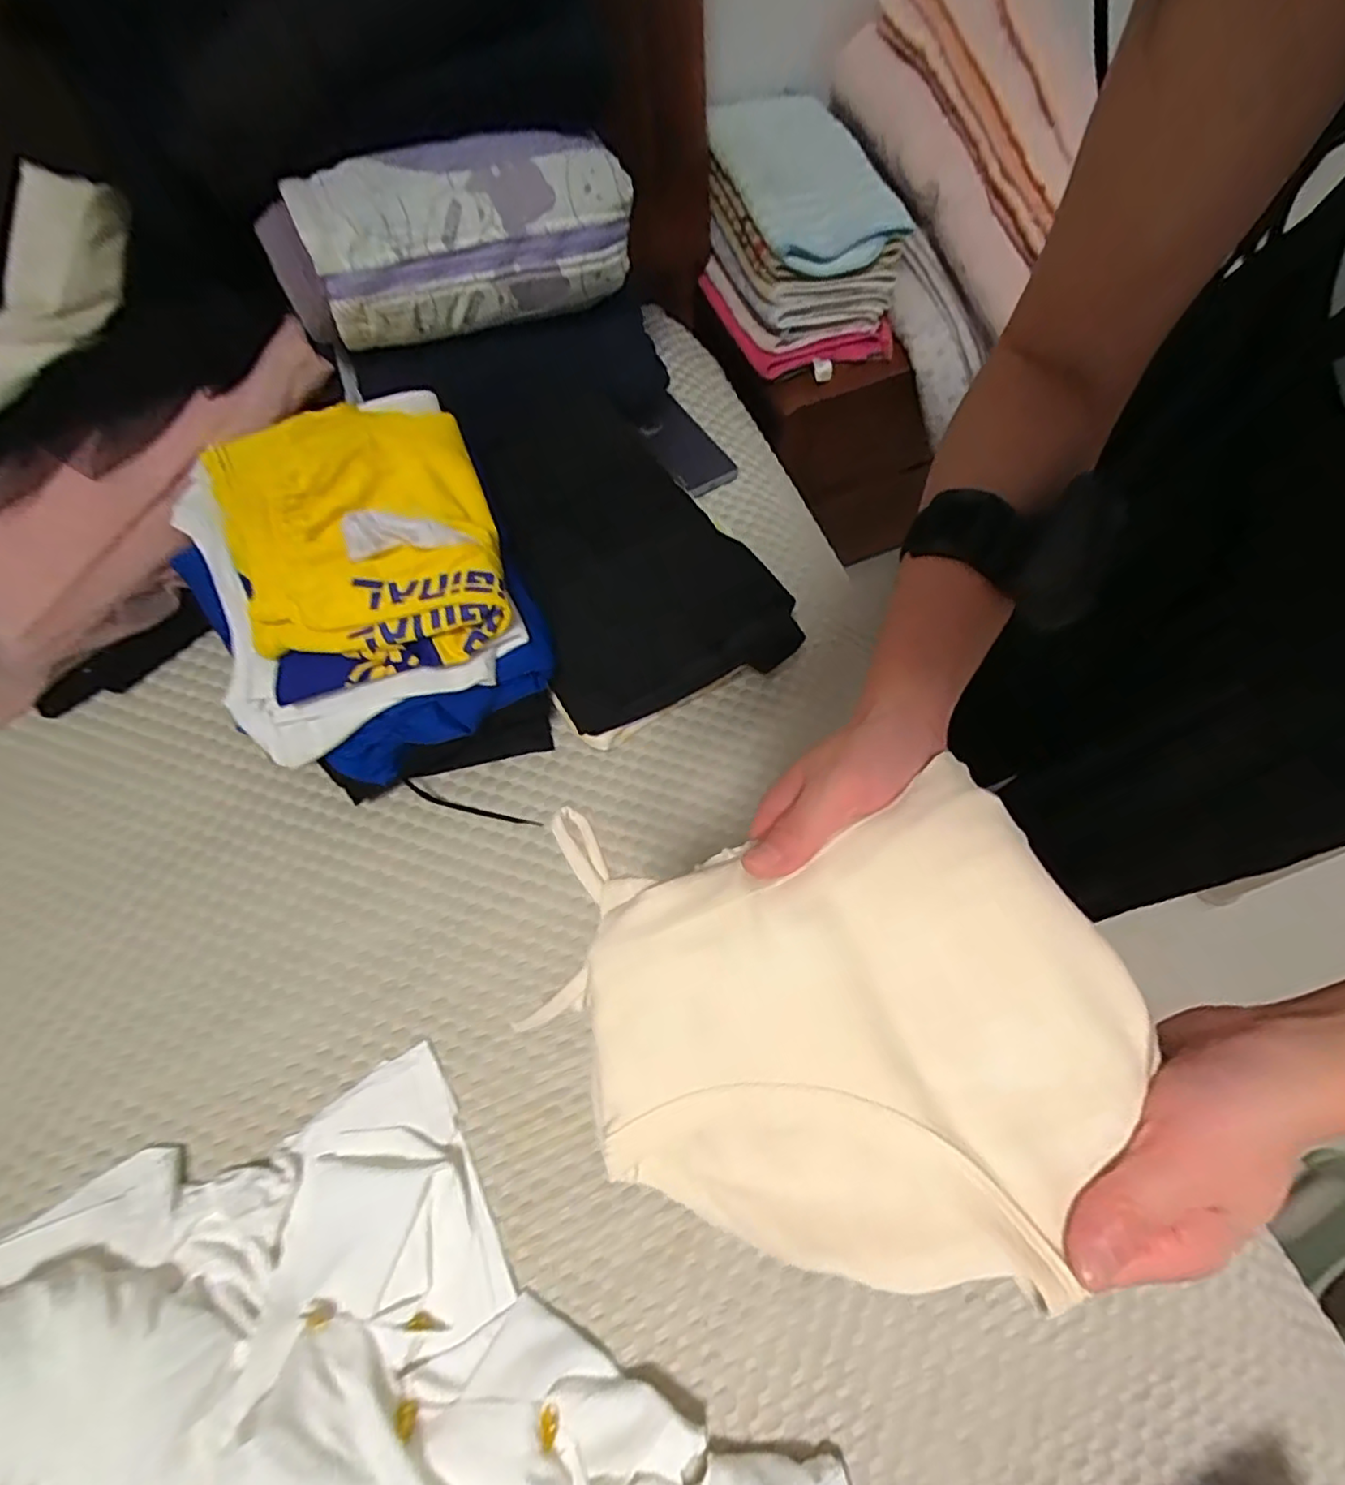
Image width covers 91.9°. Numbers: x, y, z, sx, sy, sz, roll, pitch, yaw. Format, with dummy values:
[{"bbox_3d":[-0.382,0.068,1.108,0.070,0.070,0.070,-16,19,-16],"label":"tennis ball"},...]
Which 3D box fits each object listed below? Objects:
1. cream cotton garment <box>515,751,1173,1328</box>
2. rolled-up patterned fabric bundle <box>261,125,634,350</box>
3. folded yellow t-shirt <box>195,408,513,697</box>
[{"bbox_3d":[0.070,0.106,0.256,0.208,0.045,0.180,-10,68,-4],"label":"cream cotton garment"},{"bbox_3d":[-0.178,-0.431,0.564,0.305,0.114,0.074,-28,70,-11],"label":"rolled-up patterned fabric bundle"},{"bbox_3d":[-0.262,-0.176,0.546,0.209,0.059,0.248,-19,69,-7],"label":"folded yellow t-shirt"}]

